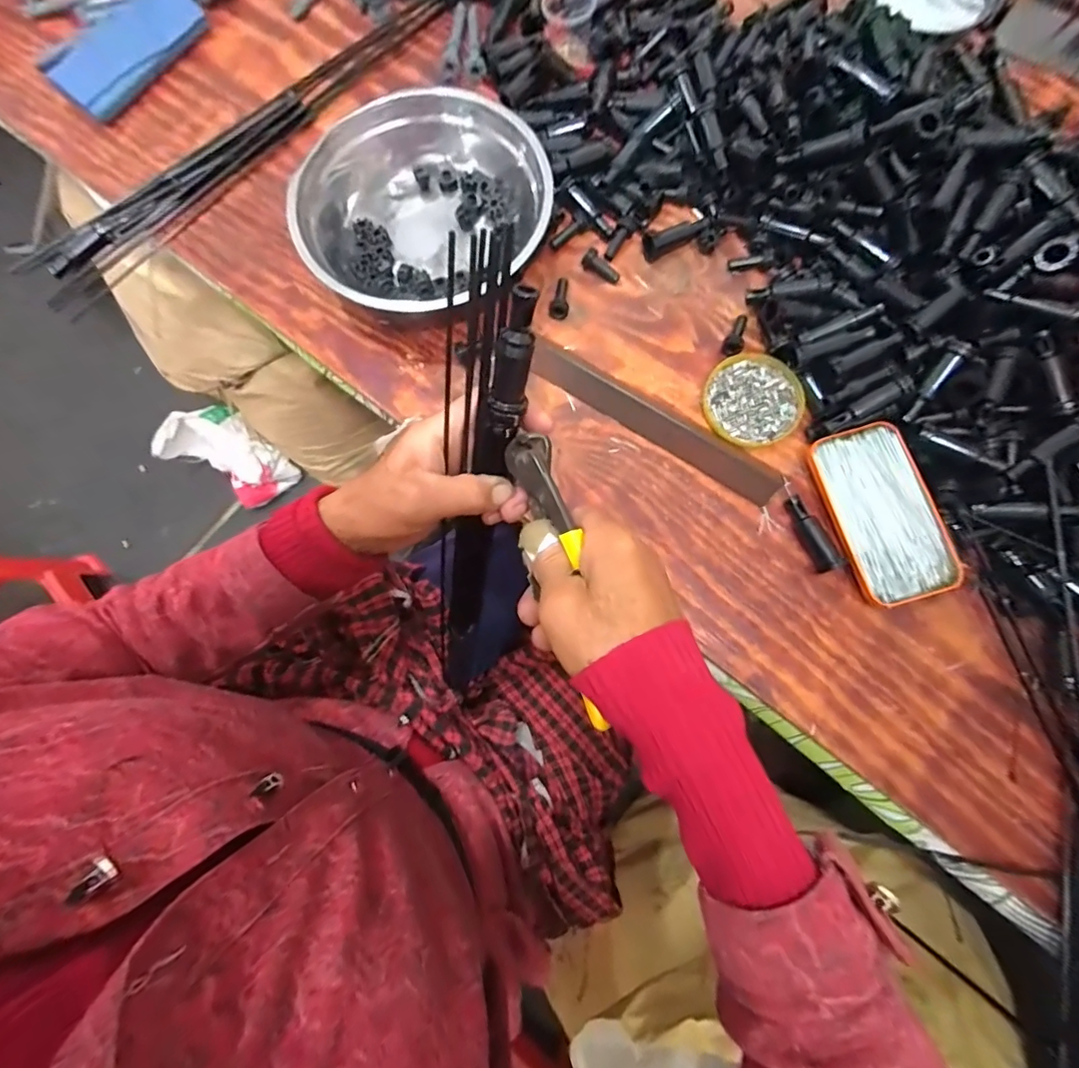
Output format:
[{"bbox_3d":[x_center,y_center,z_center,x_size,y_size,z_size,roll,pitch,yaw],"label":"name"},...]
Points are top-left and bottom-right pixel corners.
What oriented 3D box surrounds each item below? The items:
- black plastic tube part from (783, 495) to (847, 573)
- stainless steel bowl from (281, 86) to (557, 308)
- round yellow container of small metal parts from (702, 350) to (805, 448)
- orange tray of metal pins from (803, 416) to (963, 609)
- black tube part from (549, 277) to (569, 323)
[{"bbox_3d":[0.221,0.000,0.407,0.018,0.019,0.065,-25,79,-4],"label":"black plastic tube part"},{"bbox_3d":[-0.110,-0.295,0.460,0.208,0.060,0.222,38,82,8],"label":"stainless steel bowl"},{"bbox_3d":[0.187,-0.118,0.444,0.083,0.010,0.082,0,79,1],"label":"round yellow container of small metal parts"},{"bbox_3d":[0.278,-0.016,0.412,0.074,0.021,0.142,-16,79,-2],"label":"orange tray of metal pins"},{"bbox_3d":[0.019,-0.217,0.464,0.017,0.013,0.037,3,79,2],"label":"black tube part"}]

